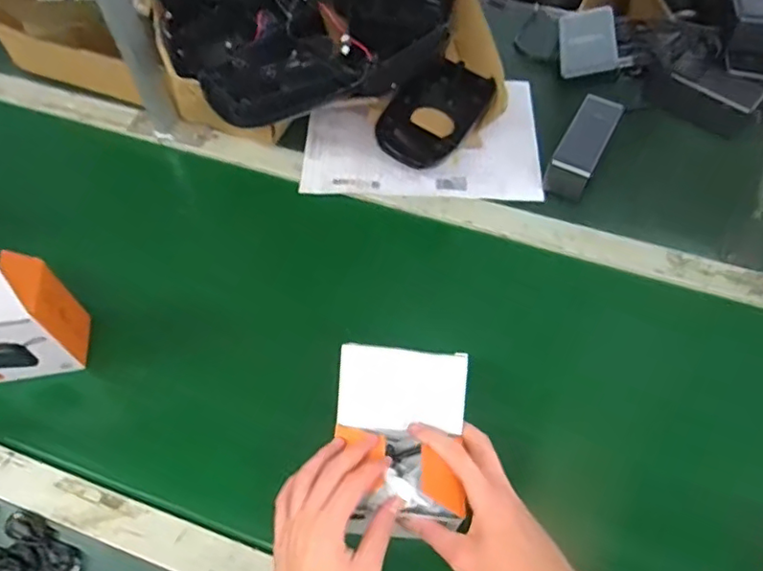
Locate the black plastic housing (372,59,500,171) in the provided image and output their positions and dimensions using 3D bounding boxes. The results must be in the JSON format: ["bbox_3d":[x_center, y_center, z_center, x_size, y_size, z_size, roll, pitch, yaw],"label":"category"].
[{"bbox_3d":[0.061,-0.197,0.675,0.096,0.034,0.148,27,61,17],"label":"black plastic housing"}]

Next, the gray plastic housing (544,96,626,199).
[{"bbox_3d":[0.235,-0.164,0.690,0.052,0.047,0.123,26,61,16],"label":"gray plastic housing"}]

